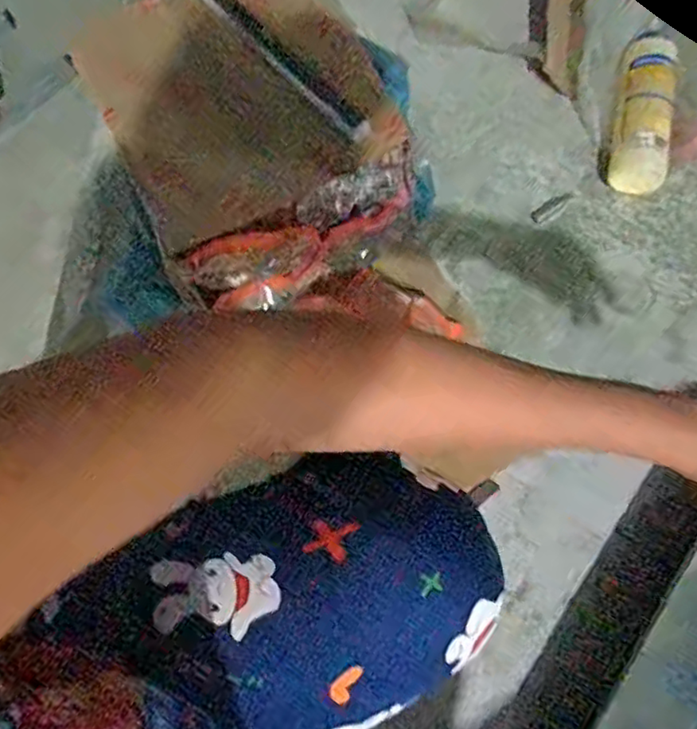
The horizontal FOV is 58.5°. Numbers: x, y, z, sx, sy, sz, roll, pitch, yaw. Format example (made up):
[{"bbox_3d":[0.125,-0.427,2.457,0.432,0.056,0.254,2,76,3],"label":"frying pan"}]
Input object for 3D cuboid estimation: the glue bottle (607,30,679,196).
[{"bbox_3d":[0.341,-0.289,0.713,0.061,0.047,0.181,9,84,4],"label":"glue bottle"}]

